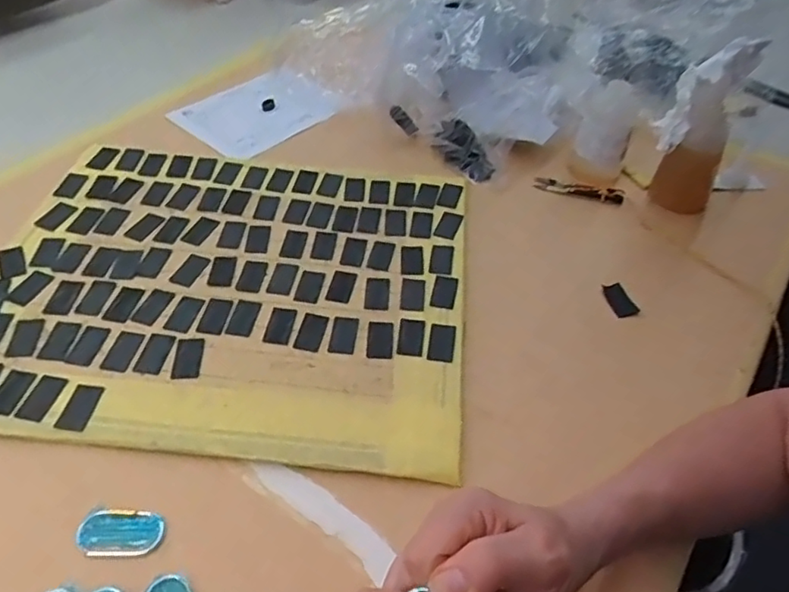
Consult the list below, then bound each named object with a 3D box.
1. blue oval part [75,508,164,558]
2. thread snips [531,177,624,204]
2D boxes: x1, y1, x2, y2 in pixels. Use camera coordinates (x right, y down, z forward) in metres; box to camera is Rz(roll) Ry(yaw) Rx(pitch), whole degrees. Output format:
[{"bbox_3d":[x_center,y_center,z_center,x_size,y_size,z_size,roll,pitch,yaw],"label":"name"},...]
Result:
[{"bbox_3d":[-0.194,0.167,0.424,0.056,0.004,0.033,1,47,-3],"label":"blue oval part"},{"bbox_3d":[0.221,-0.128,0.712,0.103,0.014,0.024,17,48,11],"label":"thread snips"}]

